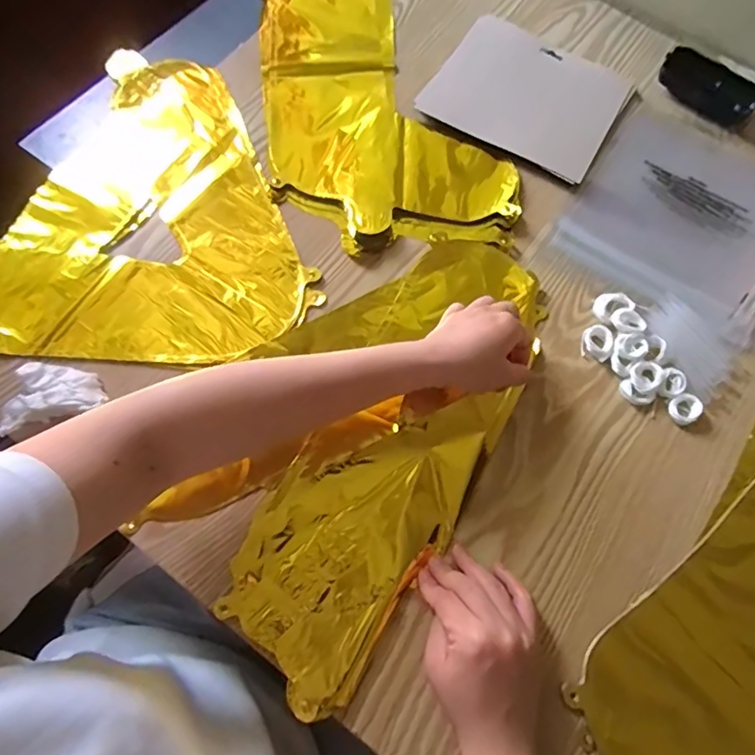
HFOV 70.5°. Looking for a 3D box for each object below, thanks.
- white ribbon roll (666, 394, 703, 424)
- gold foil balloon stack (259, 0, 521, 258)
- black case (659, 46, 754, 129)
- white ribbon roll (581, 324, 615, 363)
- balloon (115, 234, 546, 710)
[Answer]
[{"bbox_3d":[0.264,0.027,0.460,0.027,0.010,0.024,-27,72,-11],"label":"white ribbon roll"},{"bbox_3d":[-0.016,-0.322,0.585,0.226,0.013,0.431,-12,70,-7],"label":"gold foil balloon stack"},{"bbox_3d":[0.368,-0.323,0.591,0.106,0.029,0.040,40,73,13],"label":"black case"},{"bbox_3d":[0.198,-0.032,0.481,0.025,0.008,0.033,17,69,4],"label":"white ribbon roll"},{"bbox_3d":[-0.006,0.032,0.453,0.203,0.018,0.397,29,71,11],"label":"balloon"}]

